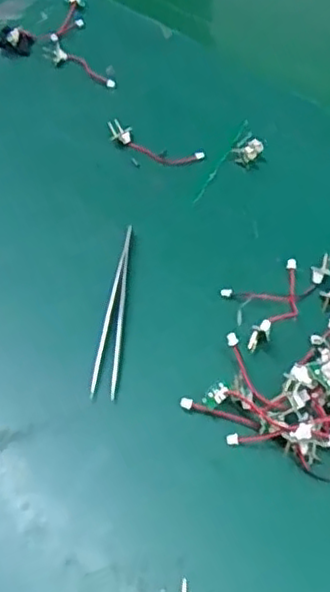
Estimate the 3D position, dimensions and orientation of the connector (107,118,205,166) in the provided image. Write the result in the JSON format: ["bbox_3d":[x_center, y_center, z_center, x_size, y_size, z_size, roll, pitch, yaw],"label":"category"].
[{"bbox_3d":[-0.007,-0.095,0.418,0.063,0.007,0.017,21,57,18],"label":"connector"}]

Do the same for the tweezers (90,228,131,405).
[{"bbox_3d":[-0.026,0.005,0.339,0.012,0.007,0.100,1,53,4],"label":"tweezers"}]

